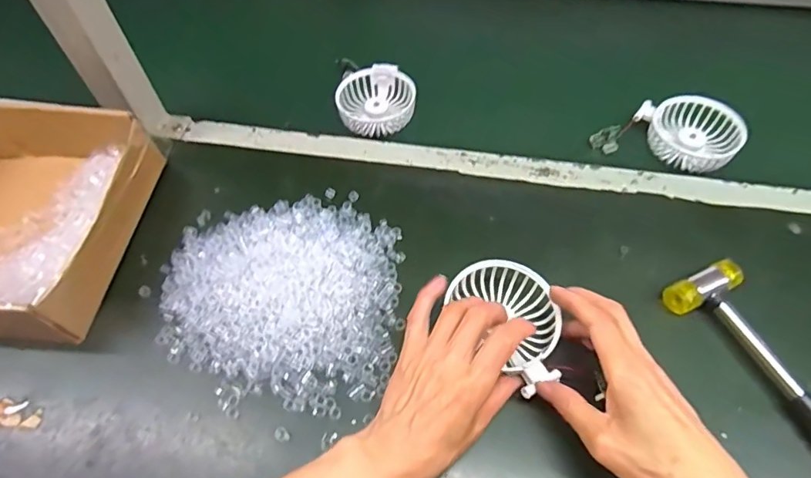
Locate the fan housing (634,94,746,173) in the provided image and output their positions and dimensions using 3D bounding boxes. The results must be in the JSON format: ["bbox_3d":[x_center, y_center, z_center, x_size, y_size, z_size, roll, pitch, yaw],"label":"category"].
[{"bbox_3d":[0.306,-0.118,0.543,0.103,0.025,0.083,34,65,20],"label":"fan housing"}]

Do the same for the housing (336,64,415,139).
[{"bbox_3d":[-0.033,-0.163,0.590,0.087,0.027,0.091,-1,58,2],"label":"housing"}]

